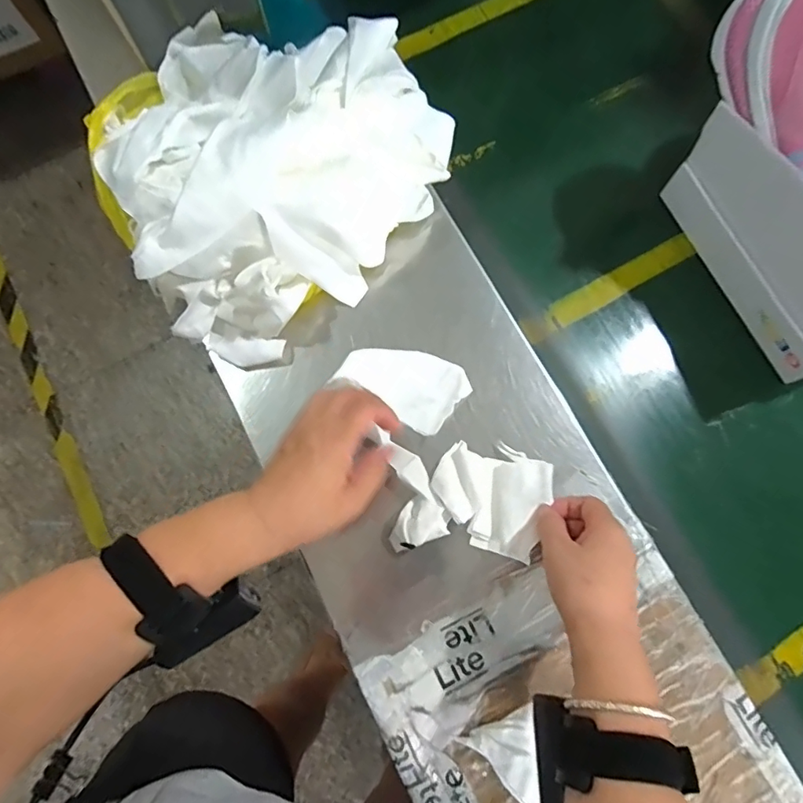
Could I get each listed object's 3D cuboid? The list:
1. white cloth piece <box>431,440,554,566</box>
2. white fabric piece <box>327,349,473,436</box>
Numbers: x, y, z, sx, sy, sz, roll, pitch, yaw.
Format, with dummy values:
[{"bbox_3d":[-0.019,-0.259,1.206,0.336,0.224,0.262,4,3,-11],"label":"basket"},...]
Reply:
[{"bbox_3d":[0.073,0.079,0.431,0.093,0.015,0.084,20,88,20],"label":"white cloth piece"},{"bbox_3d":[0.005,-0.021,0.445,0.100,0.048,0.070,28,76,5],"label":"white fabric piece"}]

